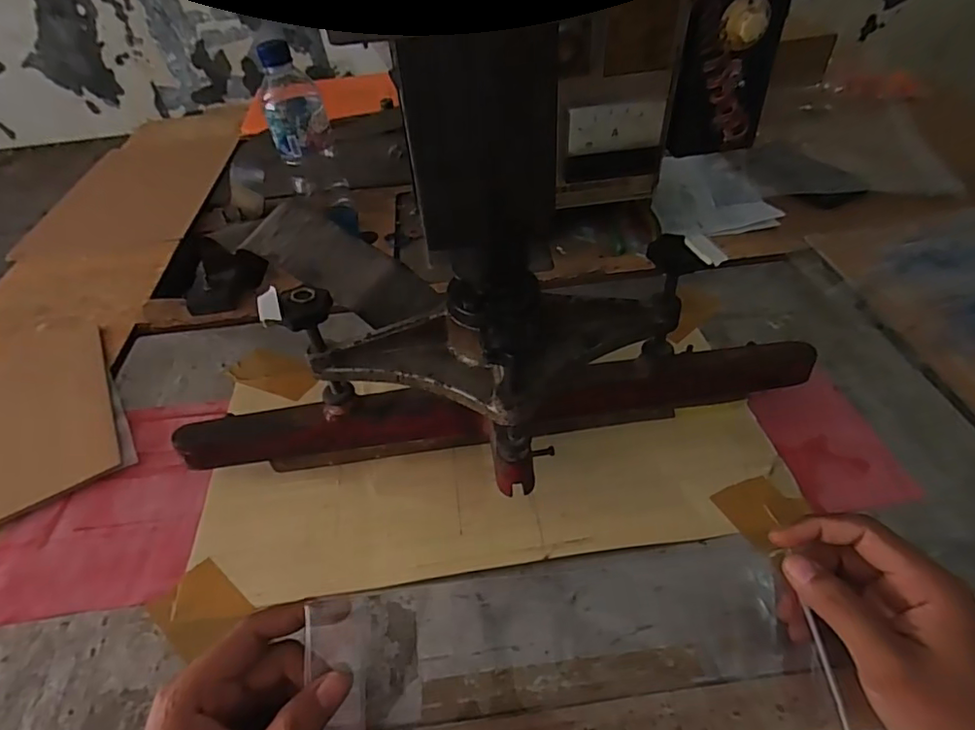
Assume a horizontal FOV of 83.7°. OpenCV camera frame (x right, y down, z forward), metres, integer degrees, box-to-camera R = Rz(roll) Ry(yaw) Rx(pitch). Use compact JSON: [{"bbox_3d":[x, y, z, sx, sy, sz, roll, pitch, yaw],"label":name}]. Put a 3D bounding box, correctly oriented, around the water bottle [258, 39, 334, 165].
[{"bbox_3d":[-0.212,-0.283,0.593,0.062,0.112,0.057,-17,45,-12],"label":"water bottle"}]

